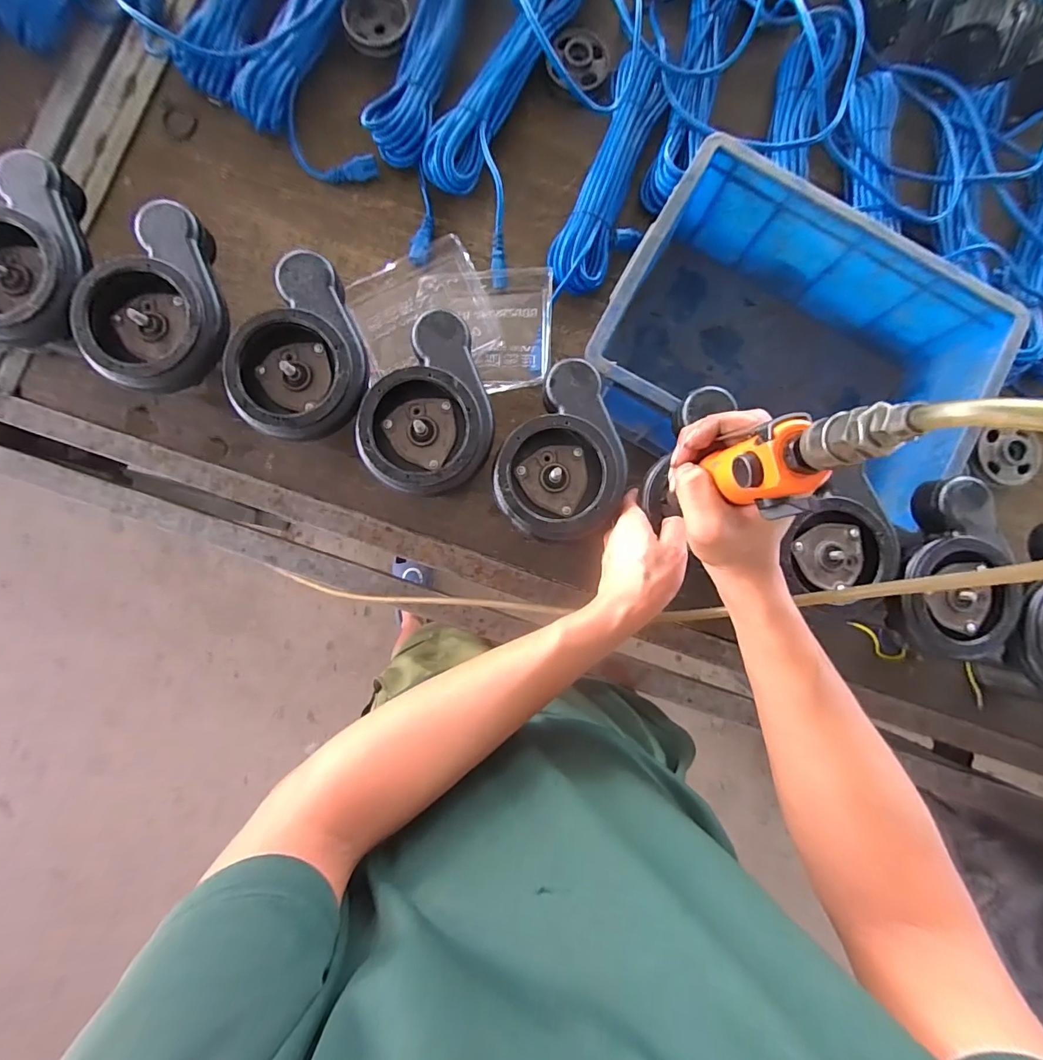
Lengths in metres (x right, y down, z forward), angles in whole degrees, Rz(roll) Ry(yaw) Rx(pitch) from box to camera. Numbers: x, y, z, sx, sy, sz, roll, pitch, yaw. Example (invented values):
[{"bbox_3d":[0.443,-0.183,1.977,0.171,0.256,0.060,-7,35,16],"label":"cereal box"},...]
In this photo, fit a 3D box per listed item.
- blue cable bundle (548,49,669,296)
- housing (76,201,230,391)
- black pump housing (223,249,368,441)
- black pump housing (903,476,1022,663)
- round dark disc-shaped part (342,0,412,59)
[{"bbox_3d":[0.115,-0.466,0.610,0.083,0.047,0.328,19,85,-1],"label":"blue cable bundle"},{"bbox_3d":[-0.346,-0.213,0.429,0.124,0.044,0.169,-11,87,-3],"label":"housing"},{"bbox_3d":[-0.214,-0.167,0.430,0.124,0.036,0.164,-17,87,-4],"label":"black pump housing"},{"bbox_3d":[0.417,0.037,0.438,0.120,0.047,0.171,3,86,-2],"label":"black pump housing"},{"bbox_3d":[-0.194,-0.691,0.624,0.085,0.024,0.077,-7,86,-3],"label":"round dark disc-shaped part"}]

